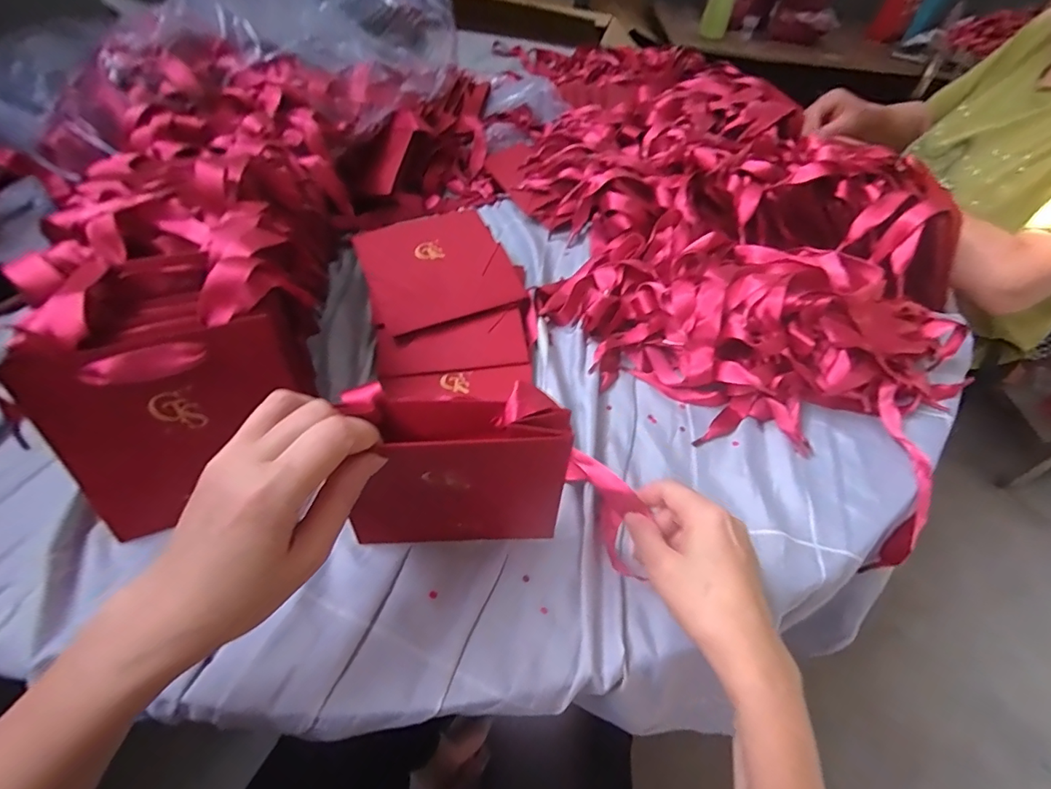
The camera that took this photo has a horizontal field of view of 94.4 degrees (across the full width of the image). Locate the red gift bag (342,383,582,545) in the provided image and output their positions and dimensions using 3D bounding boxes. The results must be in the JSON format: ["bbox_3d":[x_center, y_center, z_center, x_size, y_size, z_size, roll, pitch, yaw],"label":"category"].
[{"bbox_3d":[-0.043,0.050,0.297,0.131,0.152,0.030,2,50,-4],"label":"red gift bag"}]

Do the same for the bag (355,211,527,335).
[{"bbox_3d":[-0.090,-0.132,0.494,0.140,0.012,0.137,-19,66,-14],"label":"bag"}]

